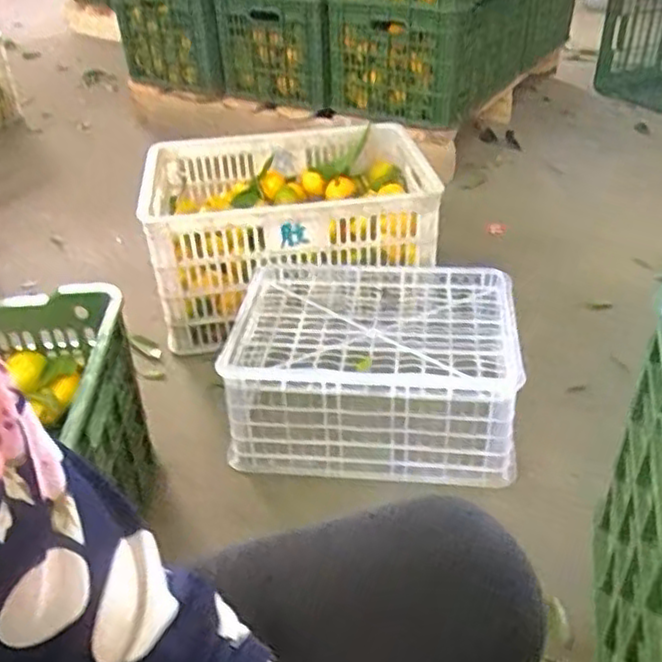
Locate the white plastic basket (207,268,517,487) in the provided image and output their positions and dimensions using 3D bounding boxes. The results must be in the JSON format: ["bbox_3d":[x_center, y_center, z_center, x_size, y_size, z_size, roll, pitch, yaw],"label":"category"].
[{"bbox_3d":[0.066,0.056,1.072,0.409,0.178,0.304,3,37,6],"label":"white plastic basket"}]

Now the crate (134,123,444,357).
[{"bbox_3d":[-0.075,-0.187,1.316,0.507,0.260,0.372,-4,37,-2],"label":"crate"}]

